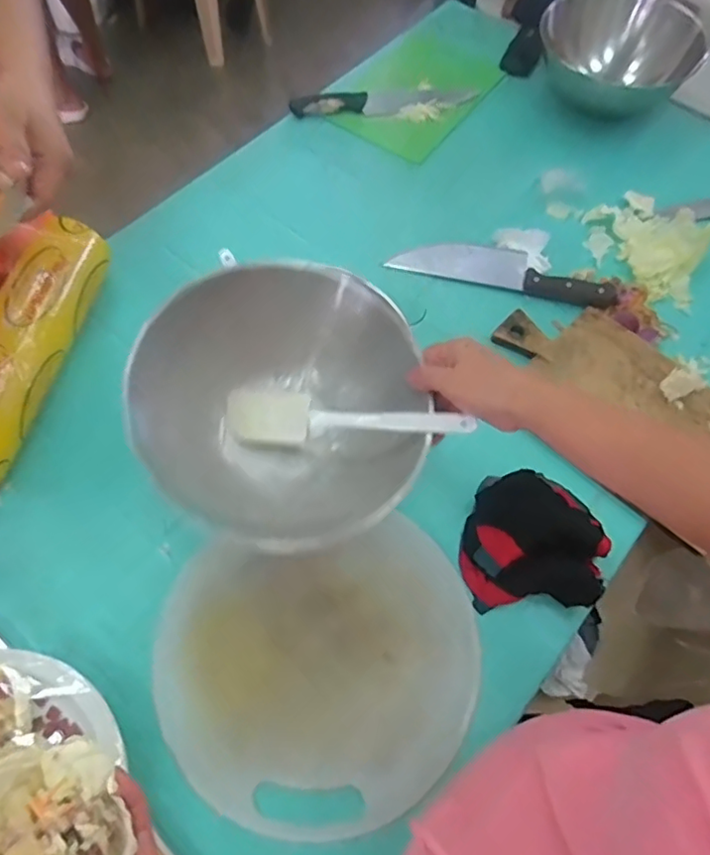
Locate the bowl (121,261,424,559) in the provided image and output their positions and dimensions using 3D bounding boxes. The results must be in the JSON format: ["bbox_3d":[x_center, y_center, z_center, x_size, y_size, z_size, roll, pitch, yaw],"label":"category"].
[{"bbox_3d":[-0.063,-0.019,0.517,0.225,0.151,0.191,-1,61,-4],"label":"bowl"}]

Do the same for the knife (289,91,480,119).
[{"bbox_3d":[0.047,-0.517,0.922,0.292,0.017,0.045,-3,61,-5],"label":"knife"}]

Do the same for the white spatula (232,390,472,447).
[{"bbox_3d":[-0.013,-0.006,0.499,0.224,0.024,0.047,3,59,23],"label":"white spatula"}]

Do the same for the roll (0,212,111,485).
[{"bbox_3d":[-0.359,-0.094,0.633,0.078,0.071,0.329,12,62,4],"label":"roll"}]

